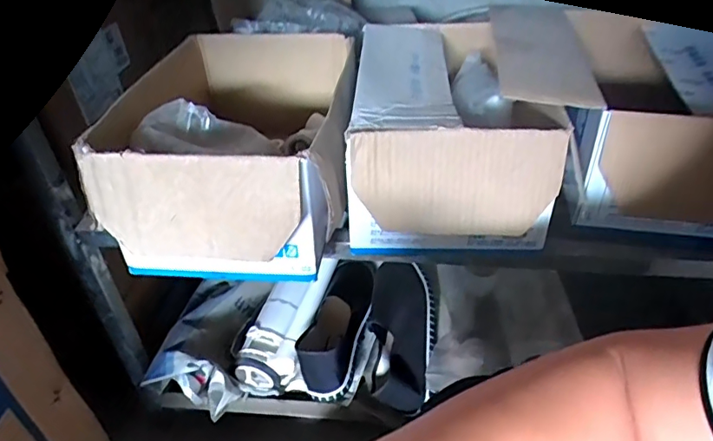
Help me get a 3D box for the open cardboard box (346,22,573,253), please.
[{"bbox_3d":[0.105,-0.103,0.616,0.201,0.150,0.312,1,36,6],"label":"open cardboard box"}]

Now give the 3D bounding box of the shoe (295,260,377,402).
[{"bbox_3d":[-0.027,0.175,0.840,0.077,0.101,0.212,11,60,19],"label":"shoe"}]

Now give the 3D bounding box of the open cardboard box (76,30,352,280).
[{"bbox_3d":[-0.126,-0.088,0.608,0.242,0.142,0.340,0,36,4],"label":"open cardboard box"}]

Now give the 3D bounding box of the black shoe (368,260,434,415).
[{"bbox_3d":[0.070,0.165,0.824,0.098,0.075,0.249,1,57,5],"label":"black shoe"}]

